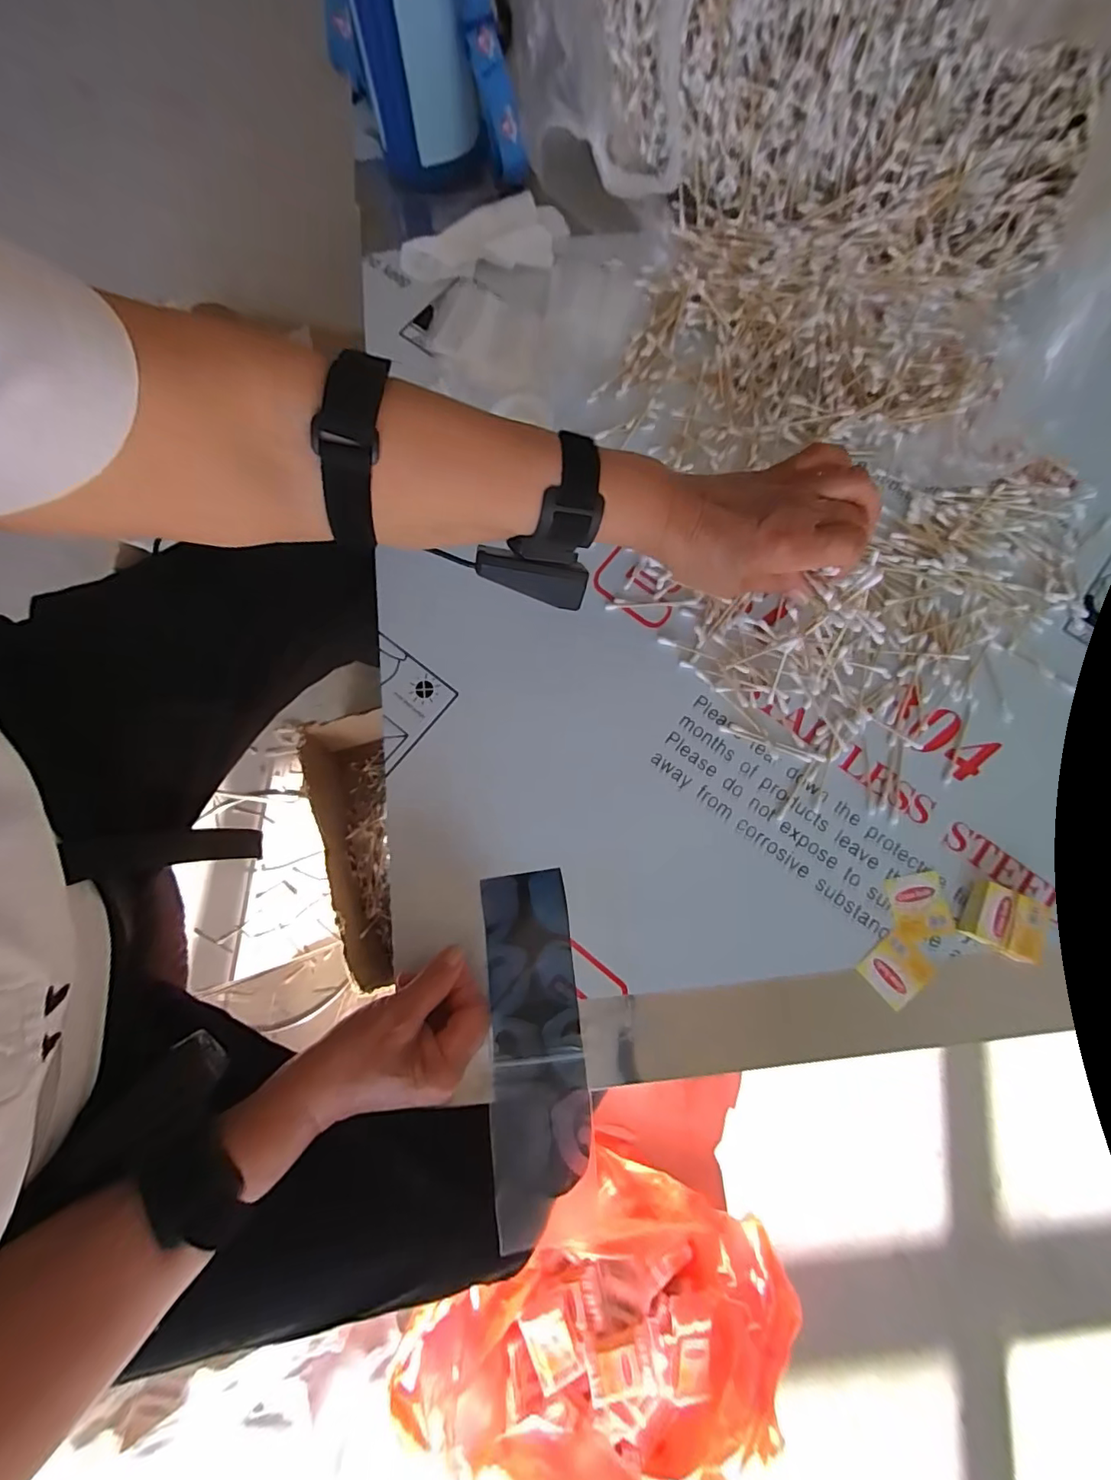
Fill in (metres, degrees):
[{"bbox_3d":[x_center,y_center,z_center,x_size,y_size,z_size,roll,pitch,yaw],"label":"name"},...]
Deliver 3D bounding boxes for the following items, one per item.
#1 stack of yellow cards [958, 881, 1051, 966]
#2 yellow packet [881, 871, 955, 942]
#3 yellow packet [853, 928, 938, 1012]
[{"bbox_3d":[0.315,0.127,0.373,0.049,0.017,0.043,24,81,4],"label":"stack of yellow cards"},{"bbox_3d":[0.263,0.119,0.383,0.041,0.004,0.042,-10,80,-2],"label":"yellow packet"},{"bbox_3d":[0.240,0.163,0.374,0.041,0.004,0.038,-39,82,-6],"label":"yellow packet"}]

